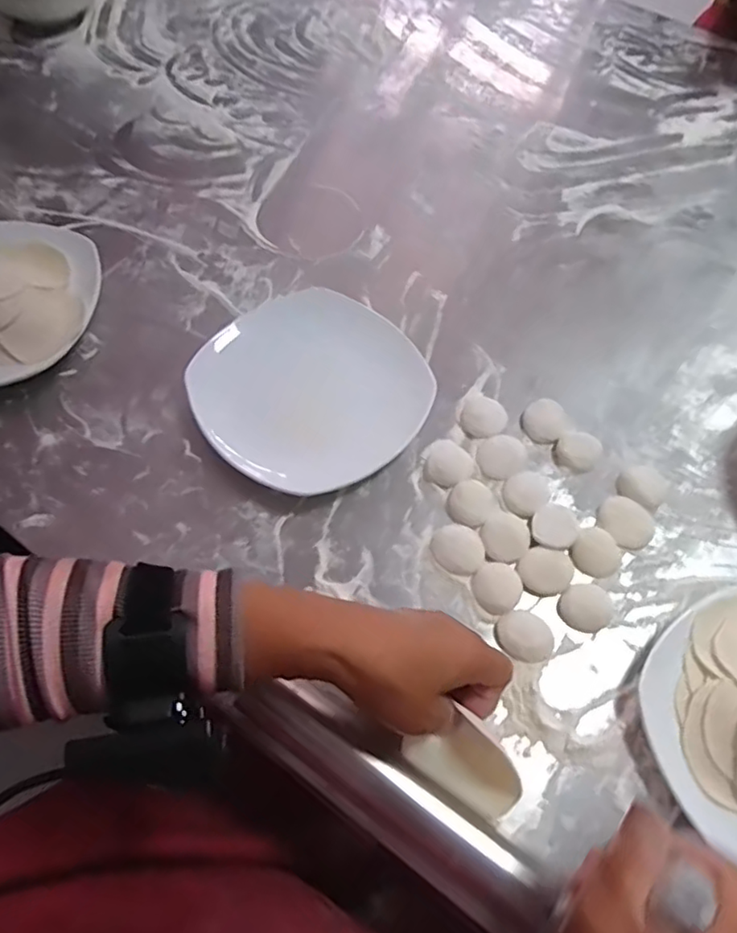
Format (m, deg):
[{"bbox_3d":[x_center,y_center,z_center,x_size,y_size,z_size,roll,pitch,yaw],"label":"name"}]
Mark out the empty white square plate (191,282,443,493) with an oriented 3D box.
[{"bbox_3d":[-0.046,-0.068,0.495,0.179,0.030,0.180,36,67,16],"label":"empty white square plate"}]

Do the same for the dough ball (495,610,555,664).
[{"bbox_3d":[0.105,0.116,0.410,0.038,0.012,0.032,31,66,14],"label":"dough ball"}]

